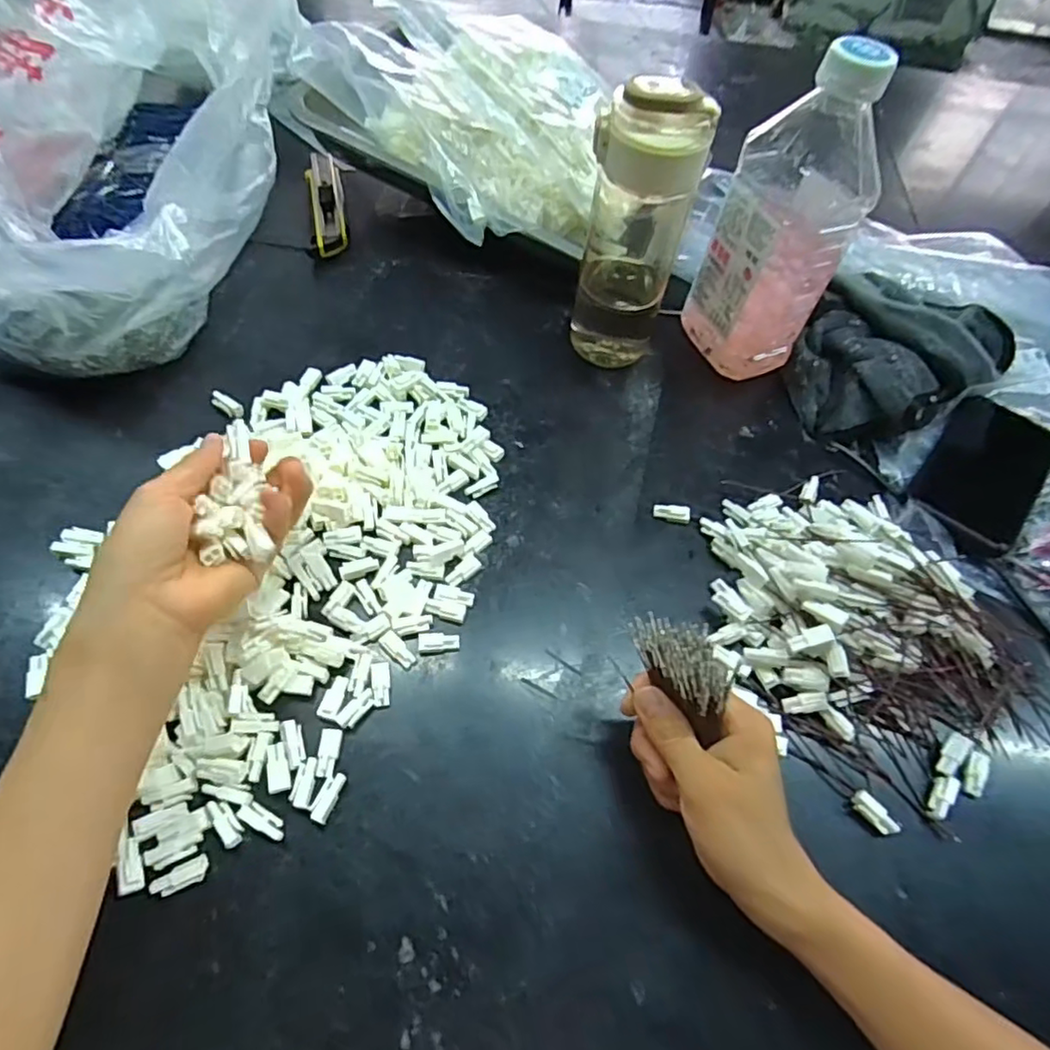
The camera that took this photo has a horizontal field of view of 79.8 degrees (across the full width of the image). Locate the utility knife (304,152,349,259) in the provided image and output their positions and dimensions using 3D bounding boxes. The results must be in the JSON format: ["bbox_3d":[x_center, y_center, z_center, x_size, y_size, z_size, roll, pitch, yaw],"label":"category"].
[{"bbox_3d":[-0.187,-0.303,0.595,0.031,0.026,0.140,-10,60,-10],"label":"utility knife"}]

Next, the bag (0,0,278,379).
[{"bbox_3d":[-0.318,-0.295,0.512,0.198,0.141,0.400,0,58,-4],"label":"bag"}]

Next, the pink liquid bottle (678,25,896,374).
[{"bbox_3d":[0.188,-0.211,0.465,0.064,0.226,0.087,-23,63,-17],"label":"pink liquid bottle"}]

